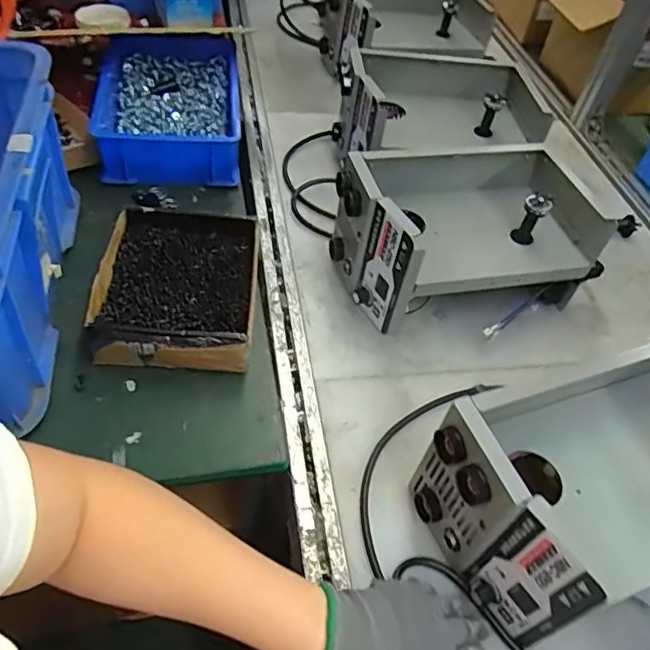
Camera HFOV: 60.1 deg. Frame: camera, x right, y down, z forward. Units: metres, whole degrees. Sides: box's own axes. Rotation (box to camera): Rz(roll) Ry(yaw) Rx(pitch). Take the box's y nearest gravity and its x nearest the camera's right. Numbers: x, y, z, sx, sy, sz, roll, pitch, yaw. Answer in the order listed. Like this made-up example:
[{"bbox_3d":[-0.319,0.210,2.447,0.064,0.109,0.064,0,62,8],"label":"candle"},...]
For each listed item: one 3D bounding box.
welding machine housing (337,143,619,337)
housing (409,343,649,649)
[{"bbox_3d":[0.173,-0.117,0.716,0.297,0.159,0.175,-9,52,-13],"label":"welding machine housing"},{"bbox_3d":[0.255,0.132,0.496,0.305,0.138,0.167,-14,53,-17],"label":"housing"}]

